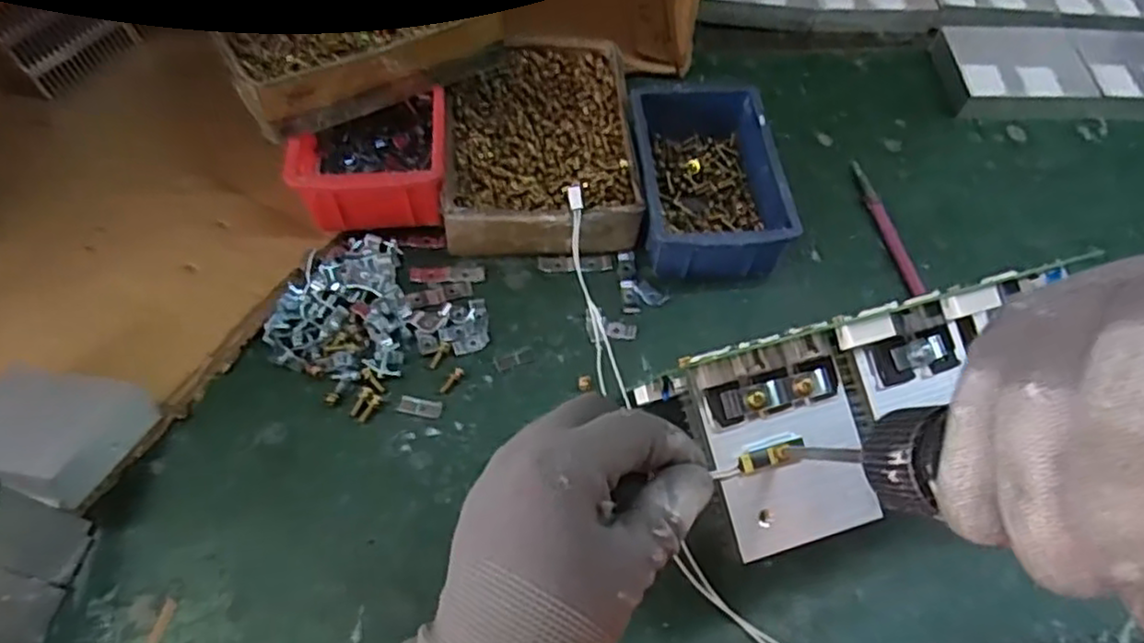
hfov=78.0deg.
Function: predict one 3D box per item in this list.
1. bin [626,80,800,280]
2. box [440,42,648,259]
[{"bbox_3d":[0.091,-0.100,0.491,0.091,0.054,0.148,-2,60,-5],"label":"bin"},{"bbox_3d":[-0.023,-0.129,0.509,0.128,0.041,0.176,-2,60,-5],"label":"box"}]

